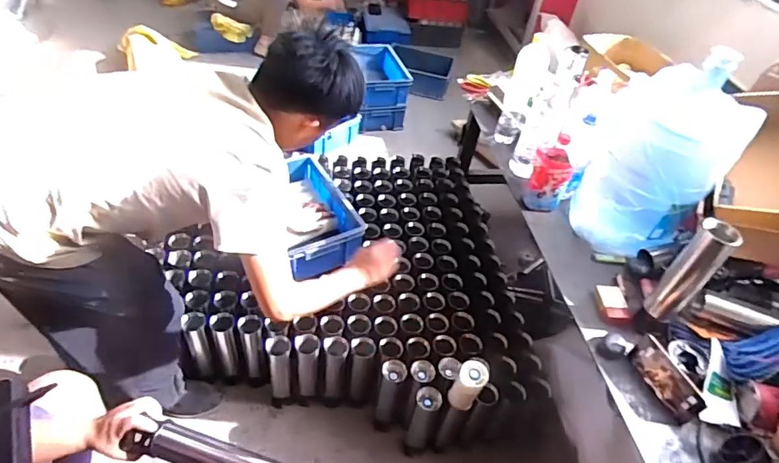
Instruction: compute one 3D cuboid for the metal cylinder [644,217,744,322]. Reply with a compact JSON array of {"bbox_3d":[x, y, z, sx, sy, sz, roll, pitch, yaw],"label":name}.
[{"bbox_3d":[0.597,0.092,1.002,0.073,0.269,0.065,37,52,26],"label":"metal cylinder"}]

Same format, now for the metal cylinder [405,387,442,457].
[{"bbox_3d":[0.085,0.533,1.365,0.071,0.317,0.071,17,46,10],"label":"metal cylinder"}]

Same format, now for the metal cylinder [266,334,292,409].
[{"bbox_3d":[-0.310,0.400,1.417,0.069,0.294,0.063,-8,47,-15],"label":"metal cylinder"}]

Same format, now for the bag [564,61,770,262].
[{"bbox_3d":[0.632,-0.160,1.188,0.283,0.377,0.262,29,49,20],"label":"bag"}]

